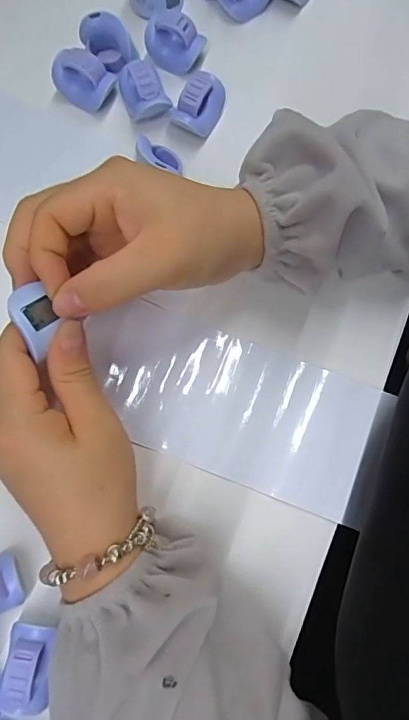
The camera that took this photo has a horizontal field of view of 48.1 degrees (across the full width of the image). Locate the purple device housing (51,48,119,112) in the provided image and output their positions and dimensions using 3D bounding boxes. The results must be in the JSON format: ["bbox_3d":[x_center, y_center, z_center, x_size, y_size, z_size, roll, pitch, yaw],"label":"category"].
[{"bbox_3d":[-0.085,-0.197,0.321,0.042,0.033,0.023,21,78,4],"label":"purple device housing"}]

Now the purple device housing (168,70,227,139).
[{"bbox_3d":[-0.004,-0.177,0.320,0.028,0.033,0.038,29,79,6],"label":"purple device housing"}]

